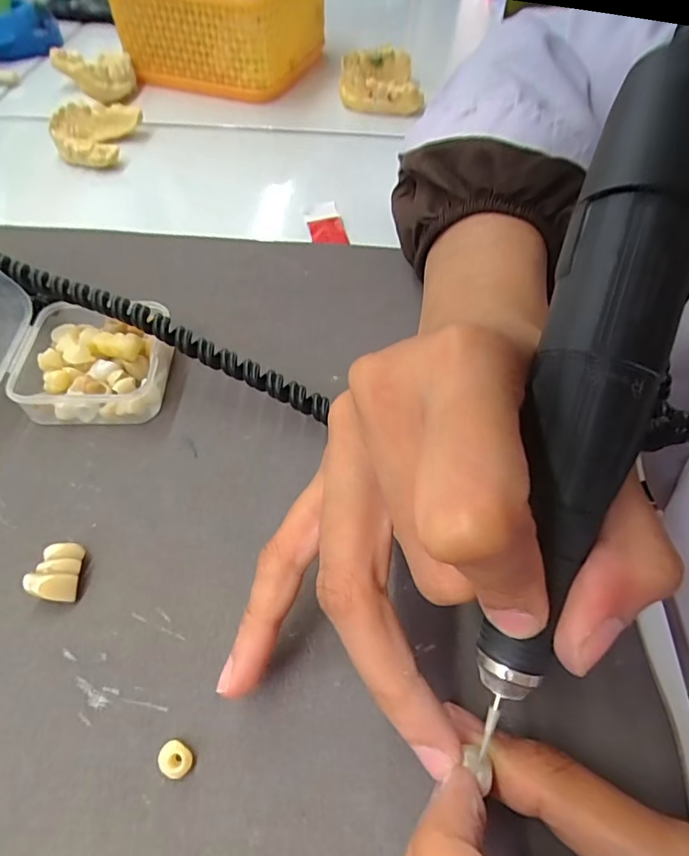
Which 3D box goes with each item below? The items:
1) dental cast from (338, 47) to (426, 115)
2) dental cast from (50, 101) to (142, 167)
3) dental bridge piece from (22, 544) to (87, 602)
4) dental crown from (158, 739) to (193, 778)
[{"bbox_3d":[0.029,-0.265,0.385,0.063,0.035,0.059,5,53,1],"label":"dental cast"},{"bbox_3d":[-0.164,-0.192,0.332,0.047,0.022,0.053,8,53,3],"label":"dental cast"},{"bbox_3d":[-0.091,0.046,0.161,0.013,0.008,0.019,-1,53,-4],"label":"dental bridge piece"},{"bbox_3d":[-0.045,0.089,0.135,0.009,0.004,0.007,30,57,19],"label":"dental crown"}]

